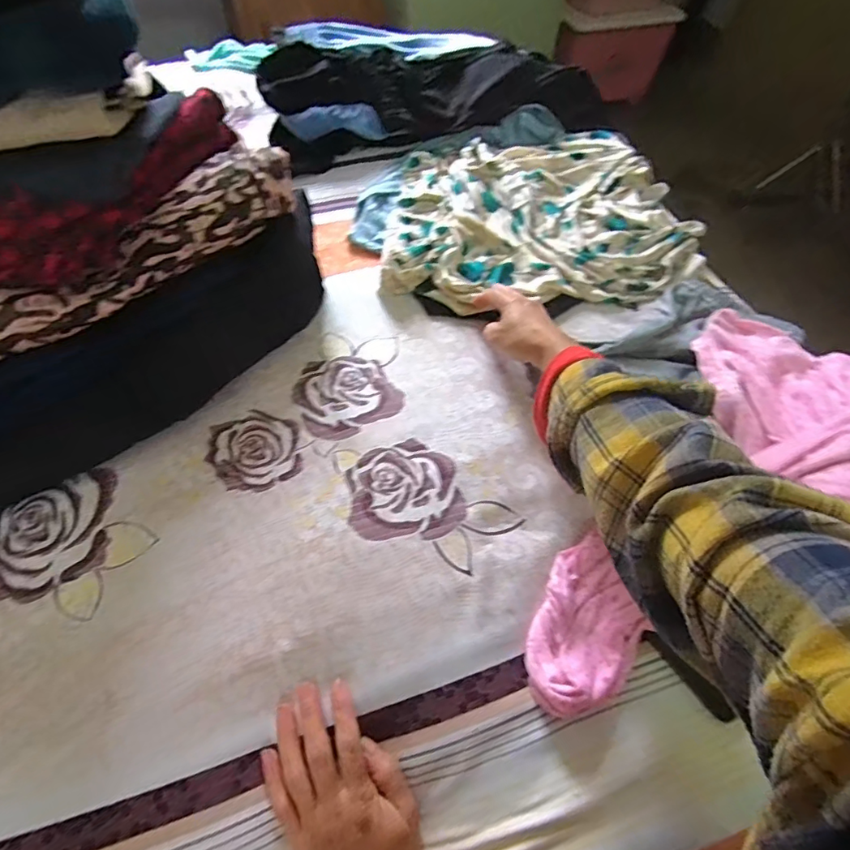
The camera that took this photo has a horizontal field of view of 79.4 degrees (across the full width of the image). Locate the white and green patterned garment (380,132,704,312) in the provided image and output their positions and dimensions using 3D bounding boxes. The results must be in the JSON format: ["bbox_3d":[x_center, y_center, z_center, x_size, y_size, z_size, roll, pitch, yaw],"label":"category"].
[{"bbox_3d":[0.162,-0.325,0.765,0.487,0.051,0.392,-7,57,-8],"label":"white and green patterned garment"}]

